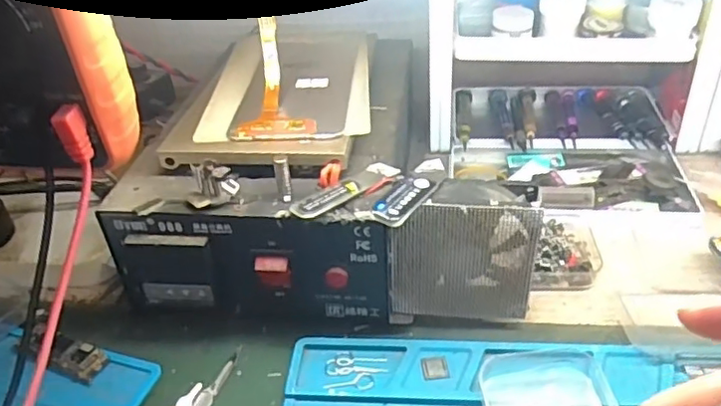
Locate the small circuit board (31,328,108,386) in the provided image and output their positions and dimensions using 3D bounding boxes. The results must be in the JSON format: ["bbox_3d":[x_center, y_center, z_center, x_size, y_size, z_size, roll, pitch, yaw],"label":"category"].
[{"bbox_3d":[-0.176,0.089,0.361,0.055,0.010,0.022,12,39,21],"label":"small circuit board"}]

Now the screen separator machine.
[{"bbox_3d":[-0.046,-0.025,0.420,0.170,0.106,0.212,1,36,7],"label":"screen separator machine"}]

